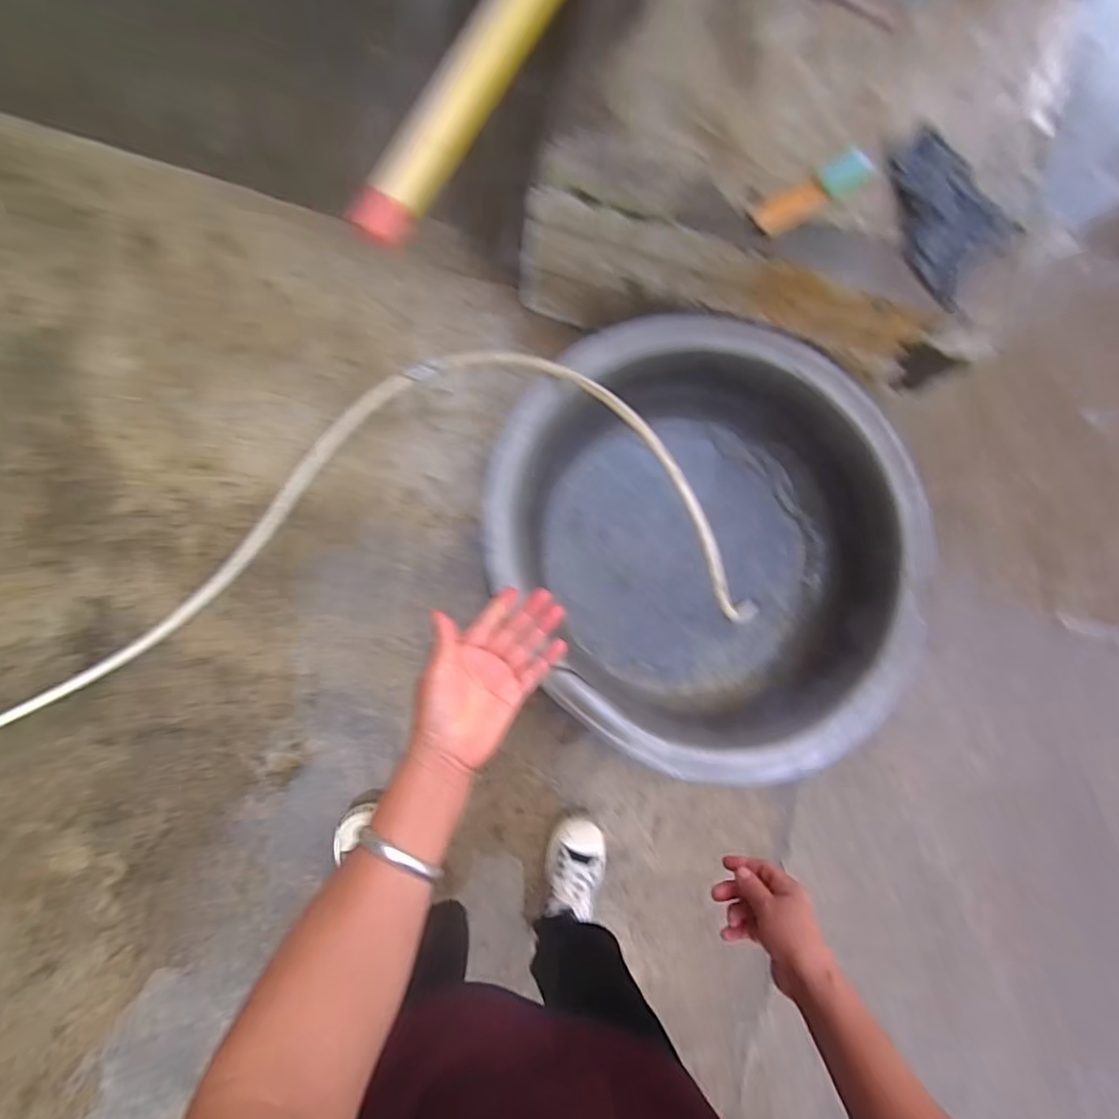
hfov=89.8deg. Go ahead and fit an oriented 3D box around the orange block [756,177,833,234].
[{"bbox_3d":[0.356,-0.537,0.854,0.112,0.013,0.051,-27,86,-9],"label":"orange block"}]

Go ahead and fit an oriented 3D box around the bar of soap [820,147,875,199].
[{"bbox_3d":[0.437,-0.587,0.857,0.077,0.018,0.052,-31,87,-9],"label":"bar of soap"}]

